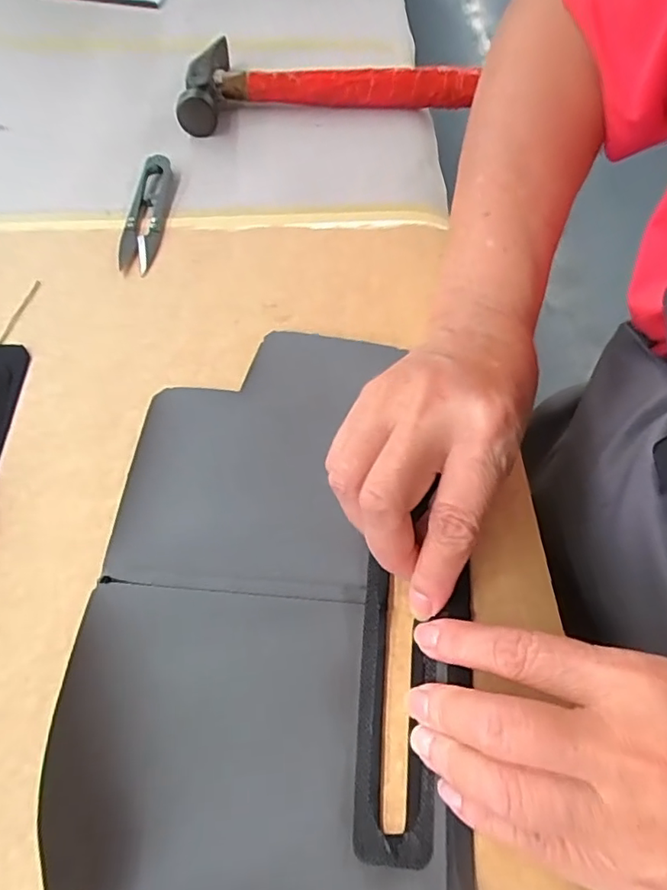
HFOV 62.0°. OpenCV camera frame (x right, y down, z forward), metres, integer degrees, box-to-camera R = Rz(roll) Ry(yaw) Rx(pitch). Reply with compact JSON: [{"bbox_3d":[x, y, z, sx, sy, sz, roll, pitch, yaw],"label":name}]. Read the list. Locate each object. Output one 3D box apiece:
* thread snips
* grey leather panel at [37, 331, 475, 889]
[{"bbox_3d":[-0.123,-0.154,0.366,0.022,0.012,0.102,0,60,-1],"label":"thread snips"},{"bbox_3d":[-0.024,0.069,0.244,0.158,0.014,0.282,4,59,-1],"label":"grey leather panel"}]

